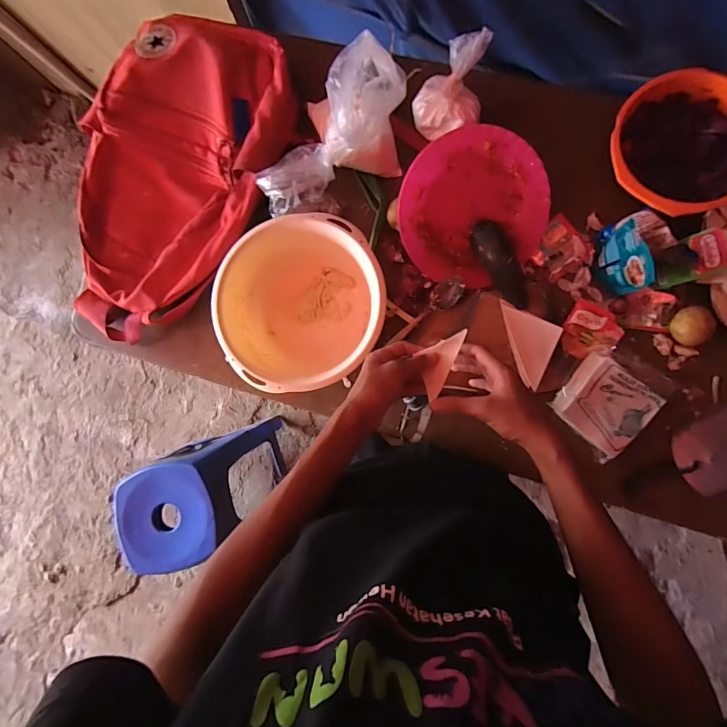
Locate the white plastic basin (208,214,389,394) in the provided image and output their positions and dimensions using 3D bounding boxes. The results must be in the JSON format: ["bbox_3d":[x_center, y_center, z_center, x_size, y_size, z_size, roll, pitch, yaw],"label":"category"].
[{"bbox_3d":[-0.089,-0.092,0.618,0.241,0.096,0.259,0,87,8],"label":"white plastic basin"}]

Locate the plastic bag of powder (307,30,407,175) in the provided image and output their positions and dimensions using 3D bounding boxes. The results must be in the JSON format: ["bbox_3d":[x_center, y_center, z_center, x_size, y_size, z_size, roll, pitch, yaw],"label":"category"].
[{"bbox_3d":[-0.006,-0.371,0.596,0.138,0.139,0.145,-21,84,6],"label":"plastic bag of powder"}]

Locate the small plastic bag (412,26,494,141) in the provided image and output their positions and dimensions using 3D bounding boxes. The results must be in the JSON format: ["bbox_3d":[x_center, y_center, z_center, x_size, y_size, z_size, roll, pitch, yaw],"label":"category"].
[{"bbox_3d":[0.119,-0.378,0.565,0.099,0.110,0.076,2,87,6],"label":"small plastic bag"}]

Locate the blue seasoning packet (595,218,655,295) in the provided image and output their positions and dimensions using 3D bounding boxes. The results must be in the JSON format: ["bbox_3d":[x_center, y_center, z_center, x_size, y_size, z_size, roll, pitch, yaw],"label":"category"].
[{"bbox_3d":[0.359,-0.154,0.559,0.030,0.100,0.108,-2,87,8],"label":"blue seasoning packet"}]

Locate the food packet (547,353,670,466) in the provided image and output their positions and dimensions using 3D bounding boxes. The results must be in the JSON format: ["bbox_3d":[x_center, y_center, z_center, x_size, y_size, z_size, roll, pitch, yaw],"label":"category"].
[{"bbox_3d":[0.350,0.058,0.580,0.115,0.049,0.121,43,93,8],"label":"food packet"}]

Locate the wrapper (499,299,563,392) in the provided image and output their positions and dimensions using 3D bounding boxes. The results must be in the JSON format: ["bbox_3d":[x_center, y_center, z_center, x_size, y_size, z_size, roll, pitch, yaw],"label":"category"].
[{"bbox_3d":[0.236,-0.029,0.608,0.094,0.016,0.099,24,90,8],"label":"wrapper"}]

